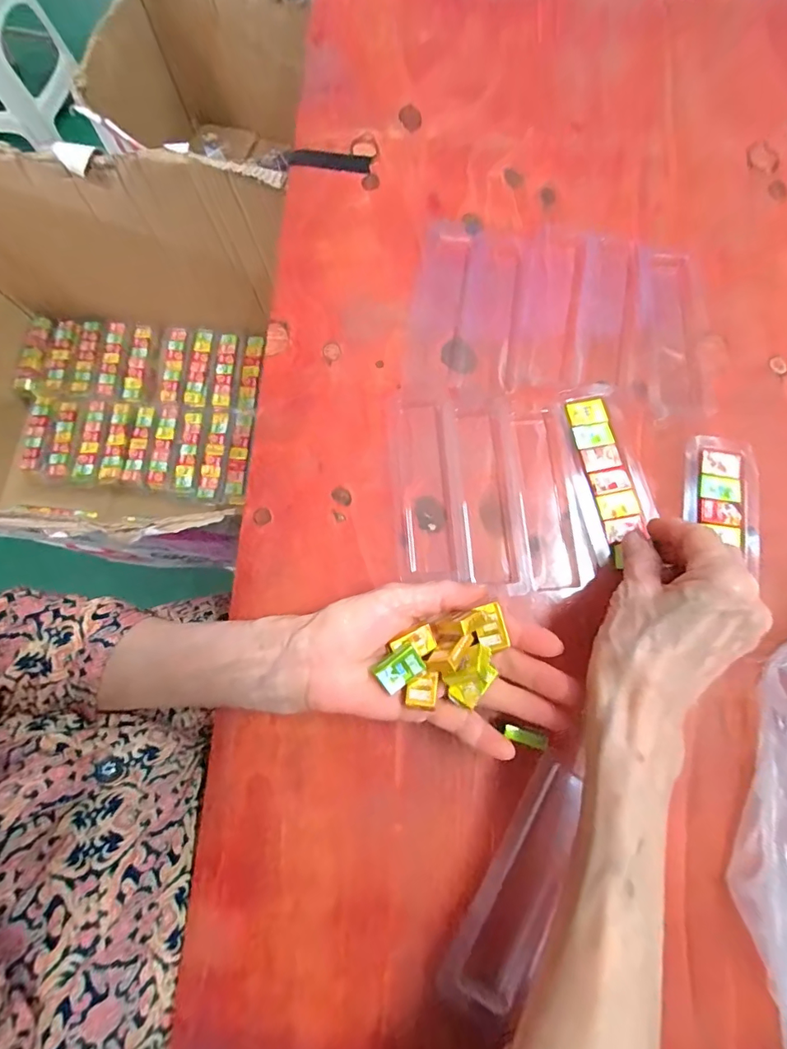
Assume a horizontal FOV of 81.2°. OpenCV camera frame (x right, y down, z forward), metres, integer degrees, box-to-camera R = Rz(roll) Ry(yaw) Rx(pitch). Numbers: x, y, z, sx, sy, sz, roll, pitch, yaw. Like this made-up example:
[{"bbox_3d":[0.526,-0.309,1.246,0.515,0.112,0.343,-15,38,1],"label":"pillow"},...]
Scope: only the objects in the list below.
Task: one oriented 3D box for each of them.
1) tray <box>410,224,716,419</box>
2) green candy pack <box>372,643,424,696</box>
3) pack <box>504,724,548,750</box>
[{"bbox_3d":[0.125,-0.161,0.347,0.212,0.010,0.155,5,76,3],"label":"tray"},{"bbox_3d":[0.004,0.078,0.248,0.023,0.007,0.020,-35,104,-13],"label":"green candy pack"},{"bbox_3d":[0.076,0.124,0.269,0.024,0.011,0.009,15,77,5],"label":"pack"}]

